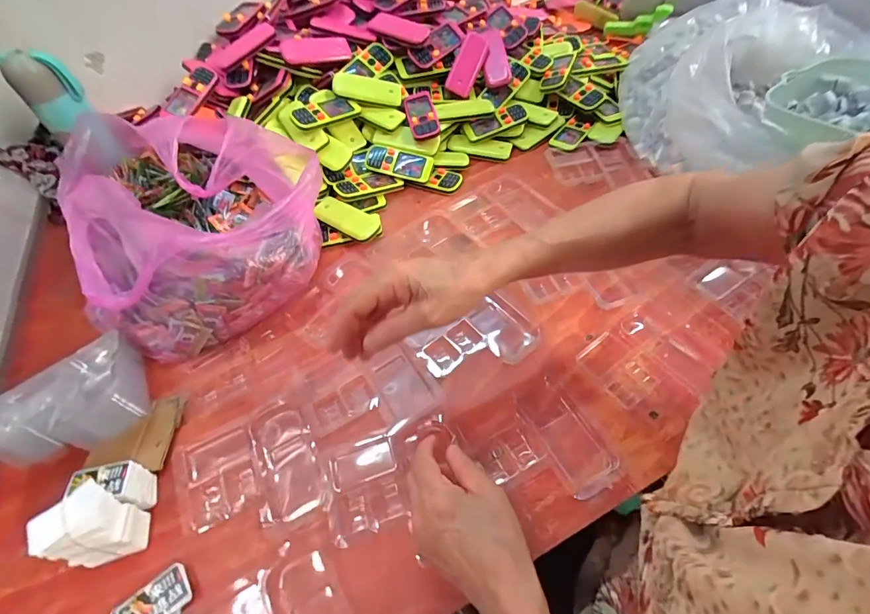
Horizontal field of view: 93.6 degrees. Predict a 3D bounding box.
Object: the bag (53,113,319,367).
[{"bbox_3d":[-0.310,-0.122,0.525,0.293,0.126,0.336,-39,61,-21],"label":"bag"}]

